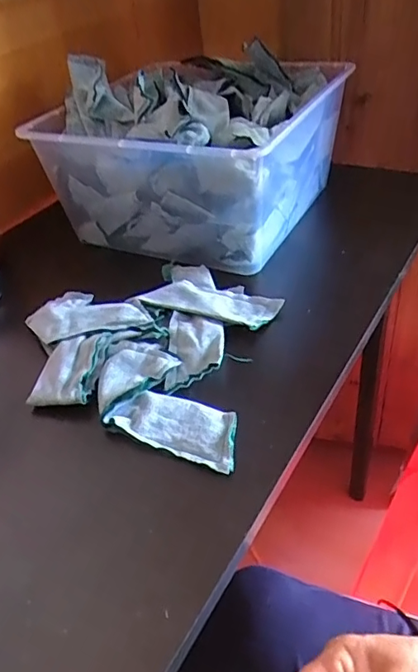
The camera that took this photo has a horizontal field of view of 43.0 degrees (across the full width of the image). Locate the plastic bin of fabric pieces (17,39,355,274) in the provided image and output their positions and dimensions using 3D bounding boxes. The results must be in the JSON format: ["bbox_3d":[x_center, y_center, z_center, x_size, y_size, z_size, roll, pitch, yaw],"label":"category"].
[{"bbox_3d":[-0.015,-0.219,0.631,0.285,0.161,0.269,13,43,24],"label":"plastic bin of fabric pieces"}]

